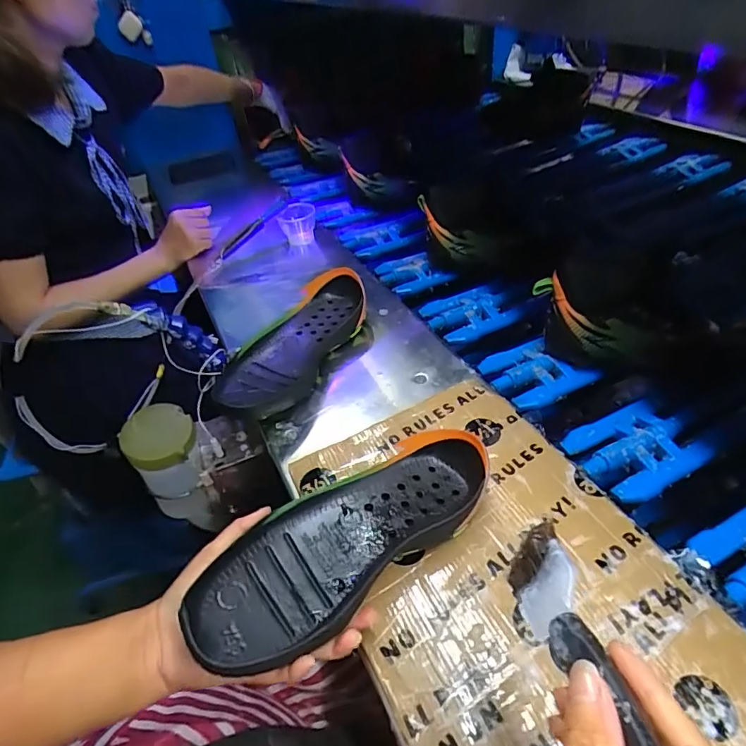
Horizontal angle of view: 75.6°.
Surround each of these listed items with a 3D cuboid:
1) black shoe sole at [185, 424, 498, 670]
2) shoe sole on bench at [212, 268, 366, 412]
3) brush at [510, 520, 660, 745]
[{"bbox_3d":[-0.014,0.120,0.360,0.245,0.046,0.090,-26,43,-32],"label":"black shoe sole"},{"bbox_3d":[-0.093,-0.029,0.554,0.096,0.060,0.242,12,45,25],"label":"shoe sole on bench"},{"bbox_3d":[0.090,0.123,0.193,0.027,0.025,0.157,-9,22,-3],"label":"brush"}]

